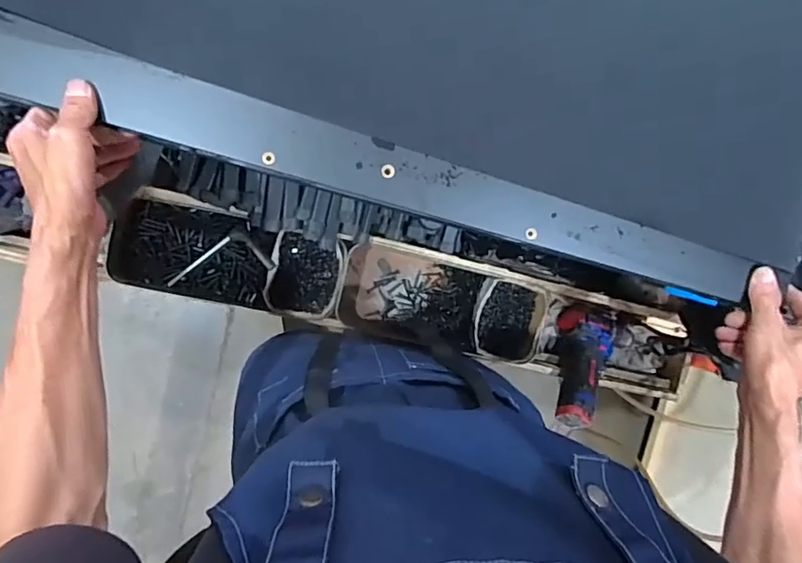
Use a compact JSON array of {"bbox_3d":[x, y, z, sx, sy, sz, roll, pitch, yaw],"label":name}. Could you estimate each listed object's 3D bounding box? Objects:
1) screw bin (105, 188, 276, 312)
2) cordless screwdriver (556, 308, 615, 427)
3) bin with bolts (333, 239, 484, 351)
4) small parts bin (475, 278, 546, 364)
[{"bbox_3d":[-0.290,-0.045,0.774,0.213,0.059,0.136,12,93,-9],"label":"screw bin"},{"bbox_3d":[0.296,0.144,0.890,0.090,0.066,0.185,18,68,-9],"label":"cordless screwdriver"},{"bbox_3d":[0.008,0.023,0.847,0.220,0.078,0.137,13,93,-9],"label":"bin with bolts"},{"bbox_3d":[0.167,0.062,0.855,0.102,0.053,0.122,13,93,-9],"label":"small parts bin"}]

